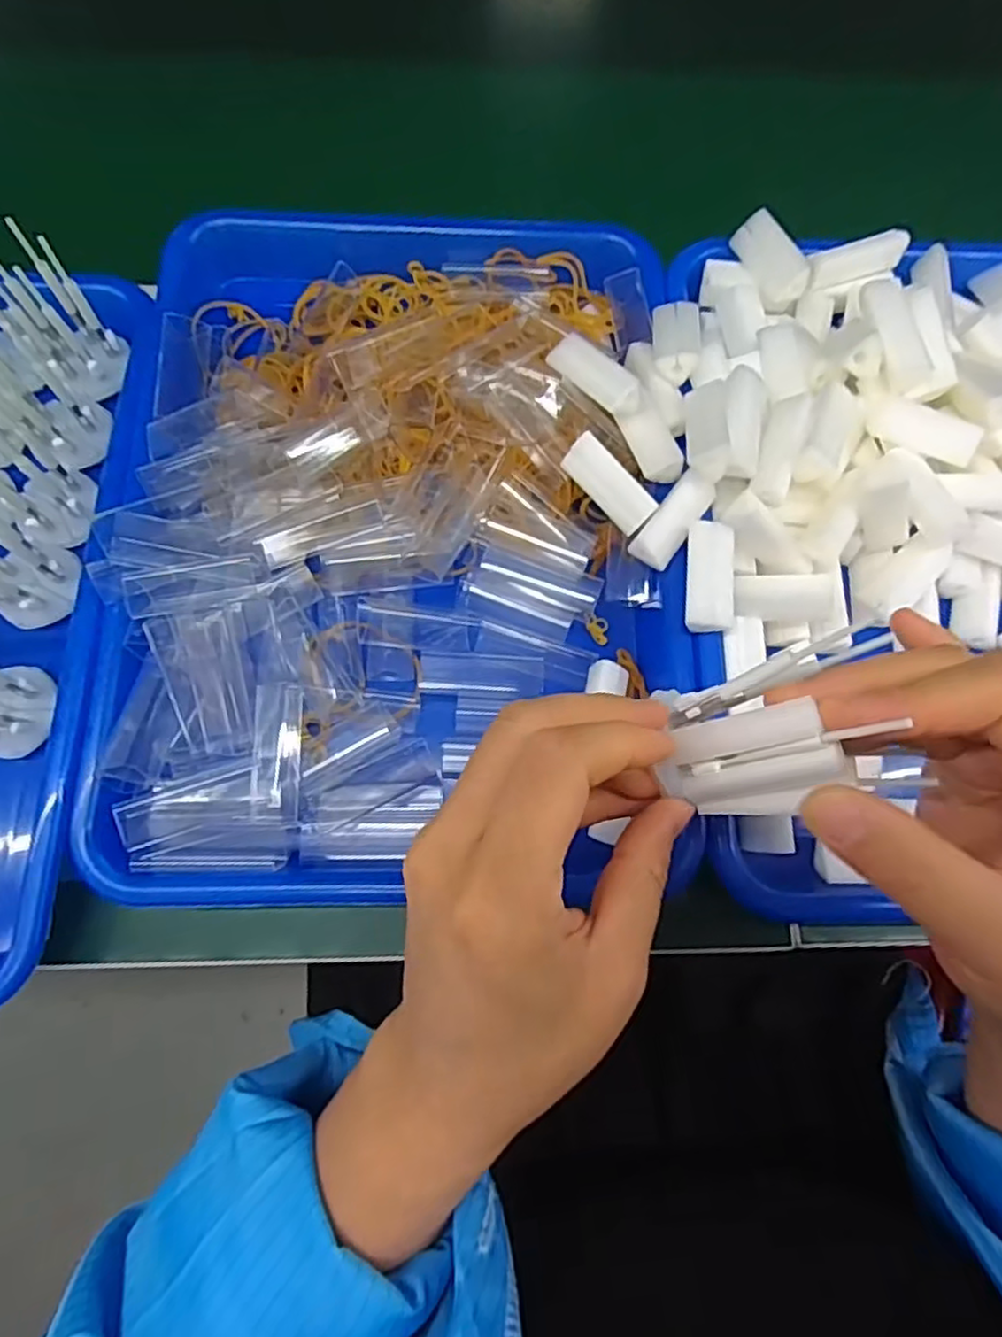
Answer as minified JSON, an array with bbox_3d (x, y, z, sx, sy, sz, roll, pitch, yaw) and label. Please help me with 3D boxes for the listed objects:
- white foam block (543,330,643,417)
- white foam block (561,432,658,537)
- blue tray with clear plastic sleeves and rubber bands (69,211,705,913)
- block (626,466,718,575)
[{"bbox_3d":[0.041,-0.130,0.304,0.018,0.012,0.047,-46,62,9],"label":"white foam block"},{"bbox_3d":[0.047,-0.080,0.301,0.014,0.014,0.045,-43,93,-13],"label":"white foam block"},{"bbox_3d":[-0.045,-0.071,0.316,0.238,0.037,0.329,0,74,-2],"label":"blue tray with clear plastic sleeves and rubber bands"},{"bbox_3d":[0.073,-0.063,0.293,0.017,0.011,0.042,36,90,9],"label":"block"}]

